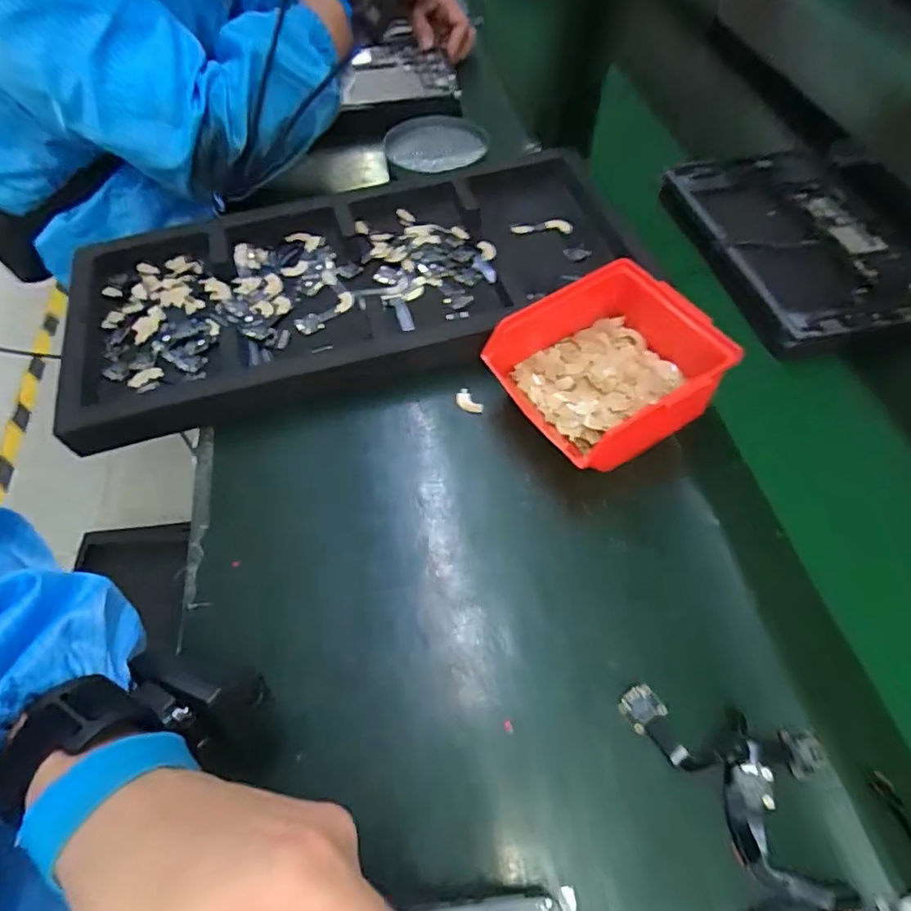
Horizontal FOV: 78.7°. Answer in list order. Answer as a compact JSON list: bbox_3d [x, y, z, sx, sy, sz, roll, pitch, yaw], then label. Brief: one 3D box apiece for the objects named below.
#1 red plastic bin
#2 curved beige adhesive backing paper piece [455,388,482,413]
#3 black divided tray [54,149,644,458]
[{"bbox_3d":[0.109,-0.062,0.397,0.139,0.058,0.124,-32,62,-14],"label":"red plastic bin"},{"bbox_3d":[0.010,-0.041,0.430,0.013,0.006,0.022,-37,64,-17],"label":"curved beige adhesive backing paper piece"},{"bbox_3d":[-0.077,-0.157,0.480,0.479,0.028,0.224,-16,60,-7],"label":"black divided tray"}]

